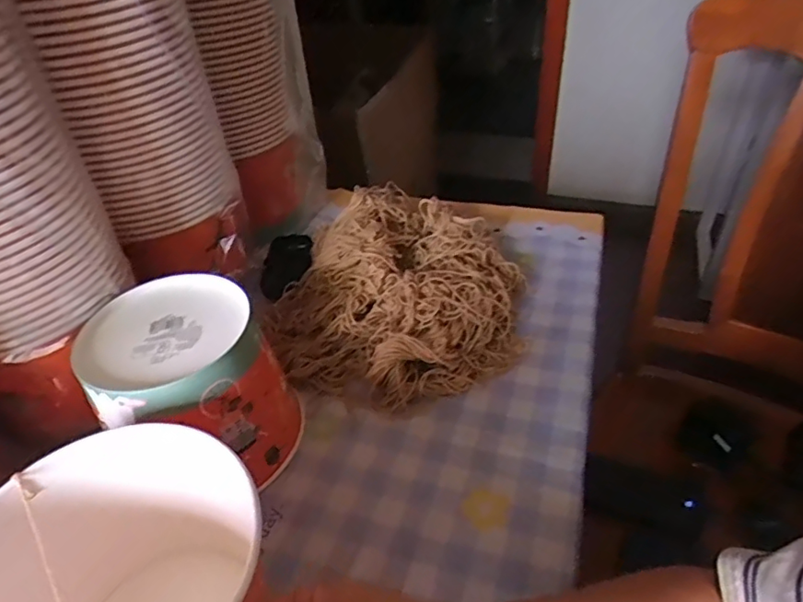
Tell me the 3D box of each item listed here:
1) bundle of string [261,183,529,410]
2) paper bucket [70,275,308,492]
[{"bbox_3d":[0.003,-0.024,0.598,0.257,0.075,0.301,8,42,15],"label":"bundle of string"},{"bbox_3d":[-0.168,0.076,0.451,0.129,0.137,0.129,-3,40,2],"label":"paper bucket"}]

